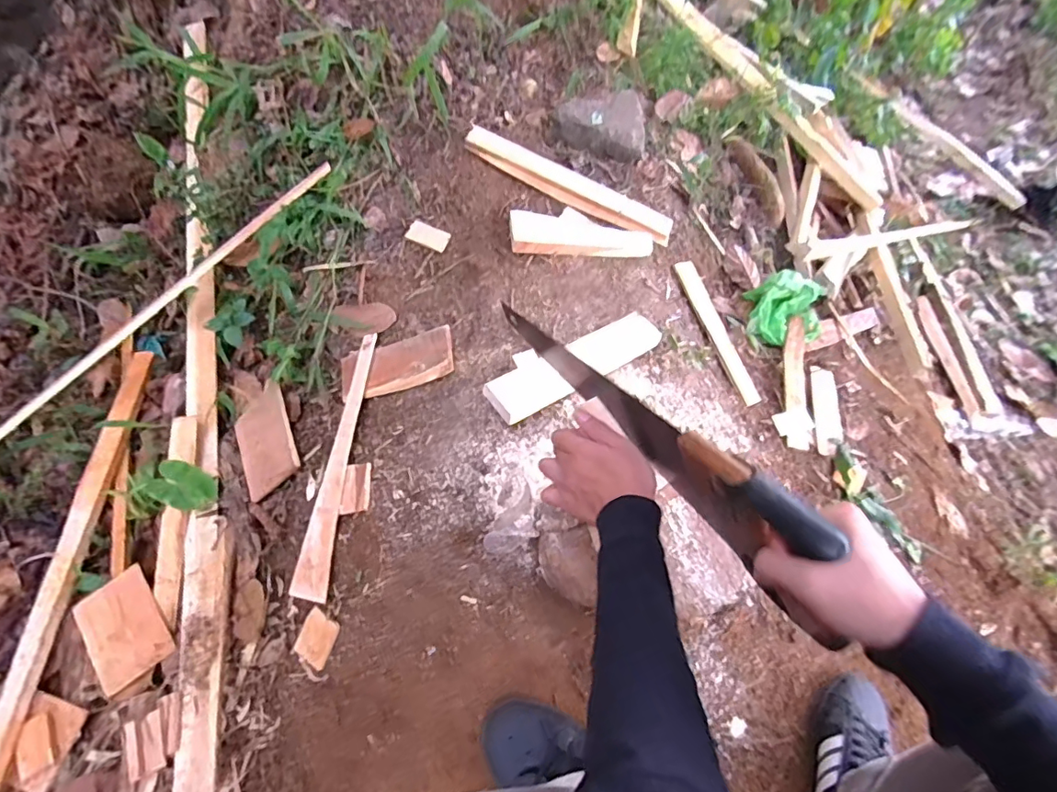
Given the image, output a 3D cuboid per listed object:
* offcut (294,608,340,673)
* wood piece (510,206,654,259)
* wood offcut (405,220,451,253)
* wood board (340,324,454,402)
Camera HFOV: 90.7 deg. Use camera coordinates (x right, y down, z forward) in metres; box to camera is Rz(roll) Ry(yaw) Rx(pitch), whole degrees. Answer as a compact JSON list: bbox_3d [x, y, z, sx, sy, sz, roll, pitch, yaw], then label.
[{"bbox_3d":[-0.284,0.324,0.699,0.064,0.004,0.063,18,81,33],"label":"offcut"},{"bbox_3d":[0.092,-0.287,0.908,0.245,0.038,0.095,0,59,0],"label":"wood piece"},{"bbox_3d":[-0.174,-0.279,0.908,0.076,0.005,0.039,28,82,12],"label":"wood offcut"},{"bbox_3d":[-0.208,-0.049,0.818,0.187,0.013,0.087,-15,62,9],"label":"wood board"}]

